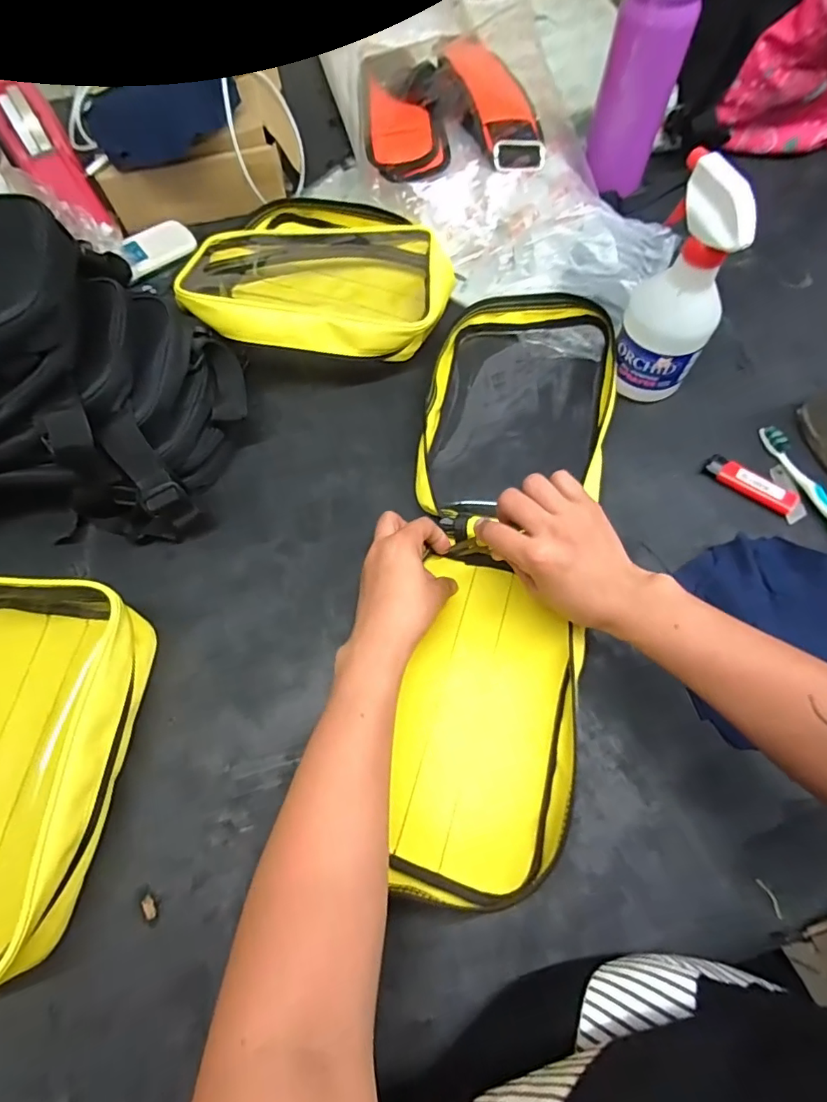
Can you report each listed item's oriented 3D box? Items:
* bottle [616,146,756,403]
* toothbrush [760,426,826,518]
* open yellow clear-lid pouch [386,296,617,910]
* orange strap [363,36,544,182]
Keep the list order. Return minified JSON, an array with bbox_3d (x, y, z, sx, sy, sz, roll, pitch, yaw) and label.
[{"bbox_3d":[0.229,-0.217,0.443,0.078,0.184,0.064,32,71,14],"label":"bottle"},{"bbox_3d":[0.365,-0.040,0.454,0.014,0.014,0.176,-15,67,-5],"label":"toothbrush"},{"bbox_3d":[0.079,-0.009,0.443,0.167,0.049,0.526,7,68,4],"label":"open yellow clear-lid pouch"},{"bbox_3d":[0.041,-0.533,0.606,0.199,0.055,0.273,-5,67,-1],"label":"orange strap"}]

